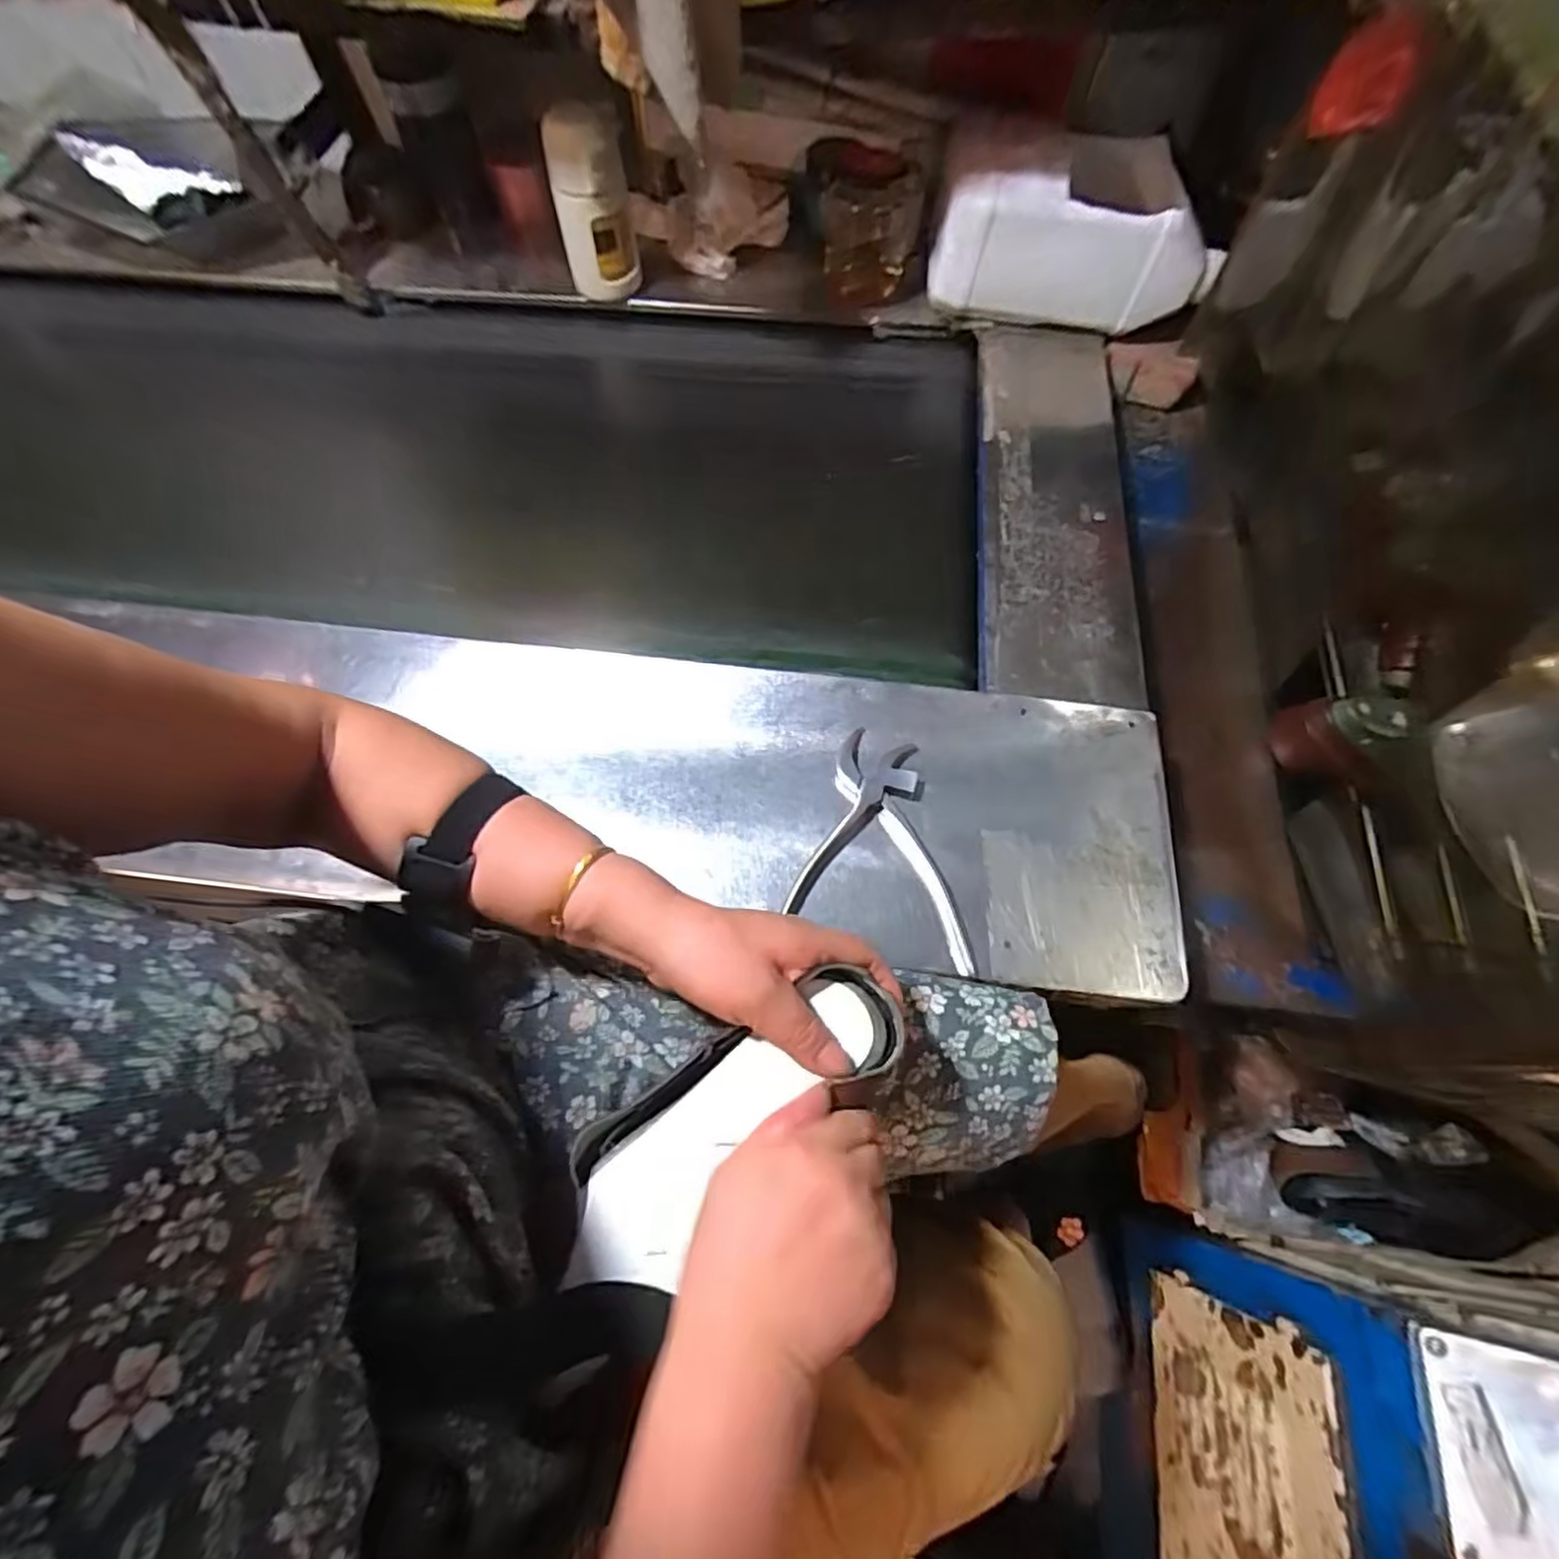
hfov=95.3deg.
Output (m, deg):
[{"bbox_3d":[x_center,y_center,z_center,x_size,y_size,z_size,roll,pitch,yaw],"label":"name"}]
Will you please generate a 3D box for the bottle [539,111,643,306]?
[{"bbox_3d":[-0.189,-0.574,0.724,0.075,0.146,0.047,-13,67,-4],"label":"bottle"}]

